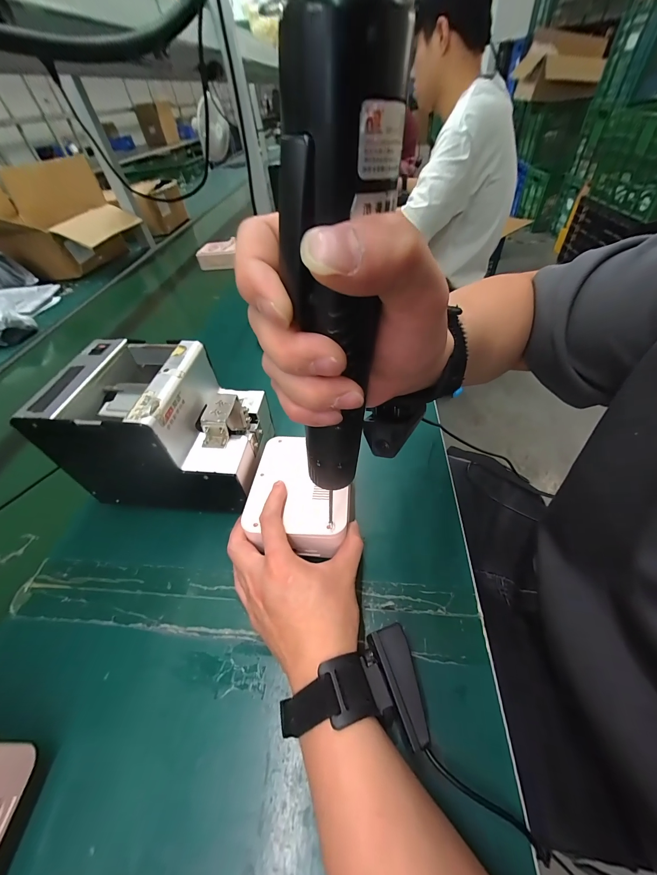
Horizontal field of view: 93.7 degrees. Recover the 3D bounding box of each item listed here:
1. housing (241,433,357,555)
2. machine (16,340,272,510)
[{"bbox_3d":[-0.026,0.053,0.316,0.099,0.032,0.120,2,49,5],"label":"housing"},{"bbox_3d":[-0.170,-0.009,0.340,0.168,0.150,0.123,0,48,7],"label":"machine"}]

